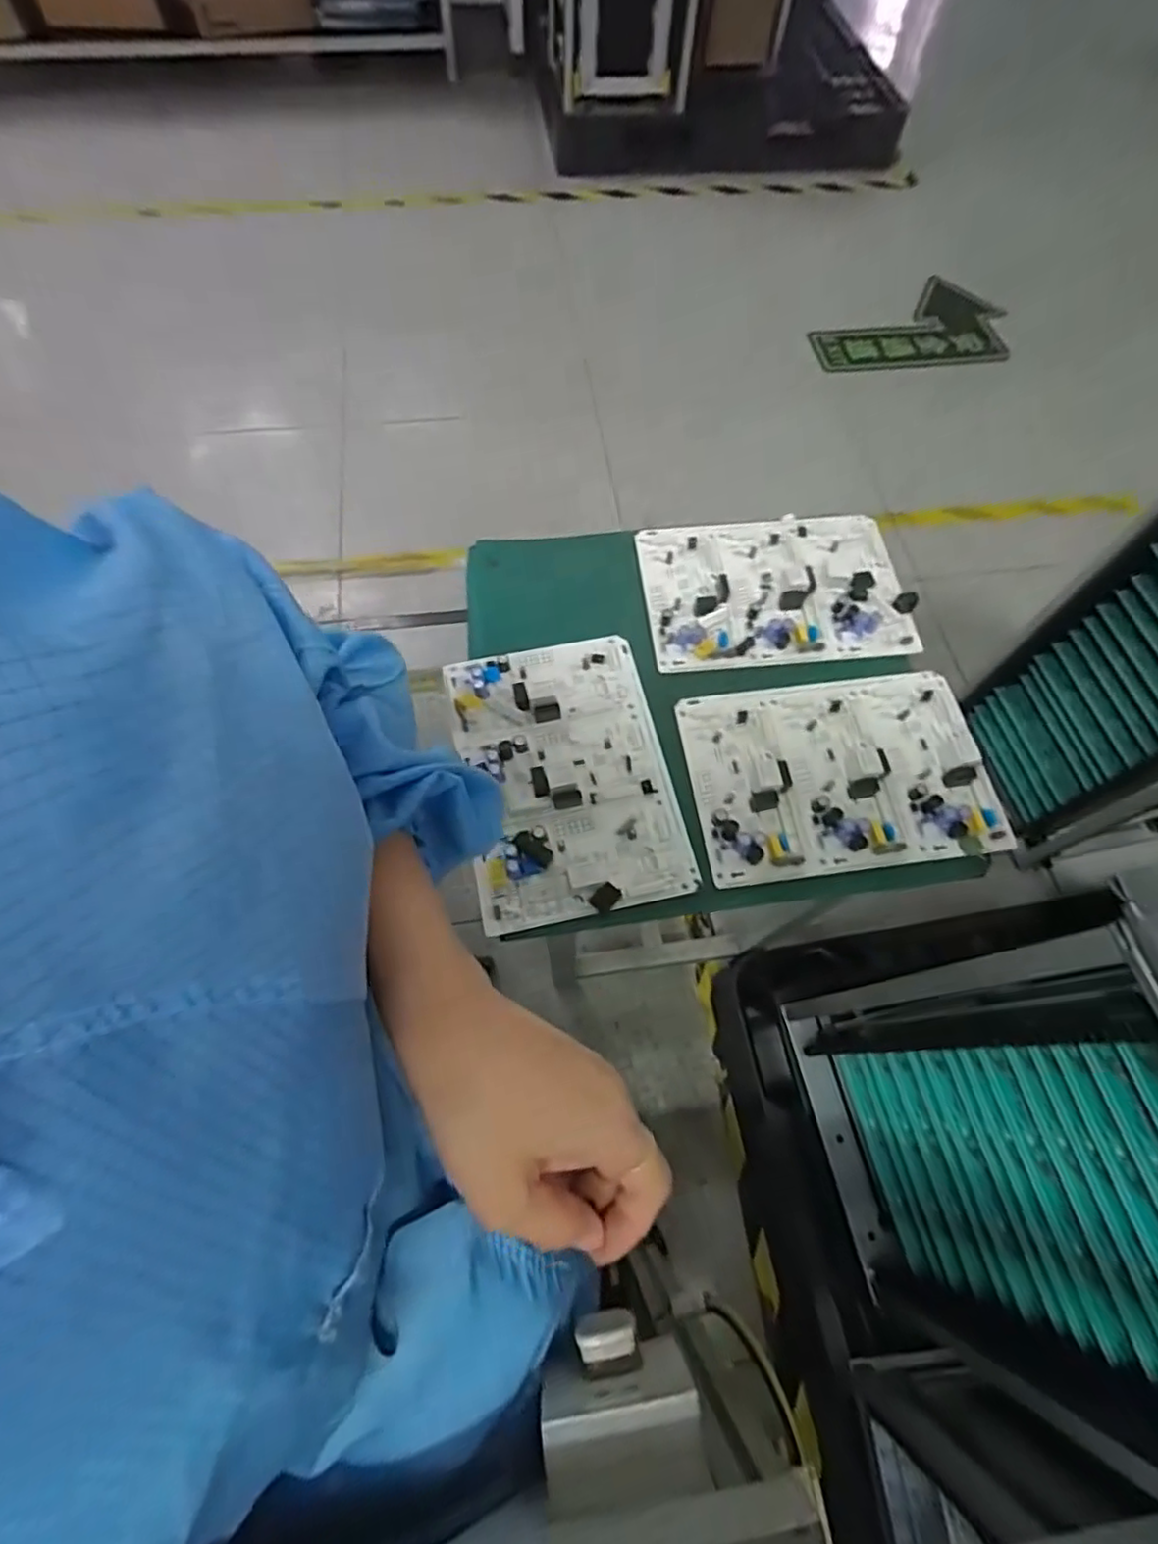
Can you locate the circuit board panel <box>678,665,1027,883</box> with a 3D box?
[{"bbox_3d":[0.198,-0.002,0.501,0.218,0.029,0.155,-5,65,-5],"label":"circuit board panel"}]

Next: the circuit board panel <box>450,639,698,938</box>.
[{"bbox_3d":[-0.011,-0.003,0.503,0.155,0.021,0.225,-10,65,-7],"label":"circuit board panel"}]

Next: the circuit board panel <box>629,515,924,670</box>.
[{"bbox_3d":[0.171,-0.165,0.577,0.220,0.028,0.153,-3,65,-4],"label":"circuit board panel"}]

